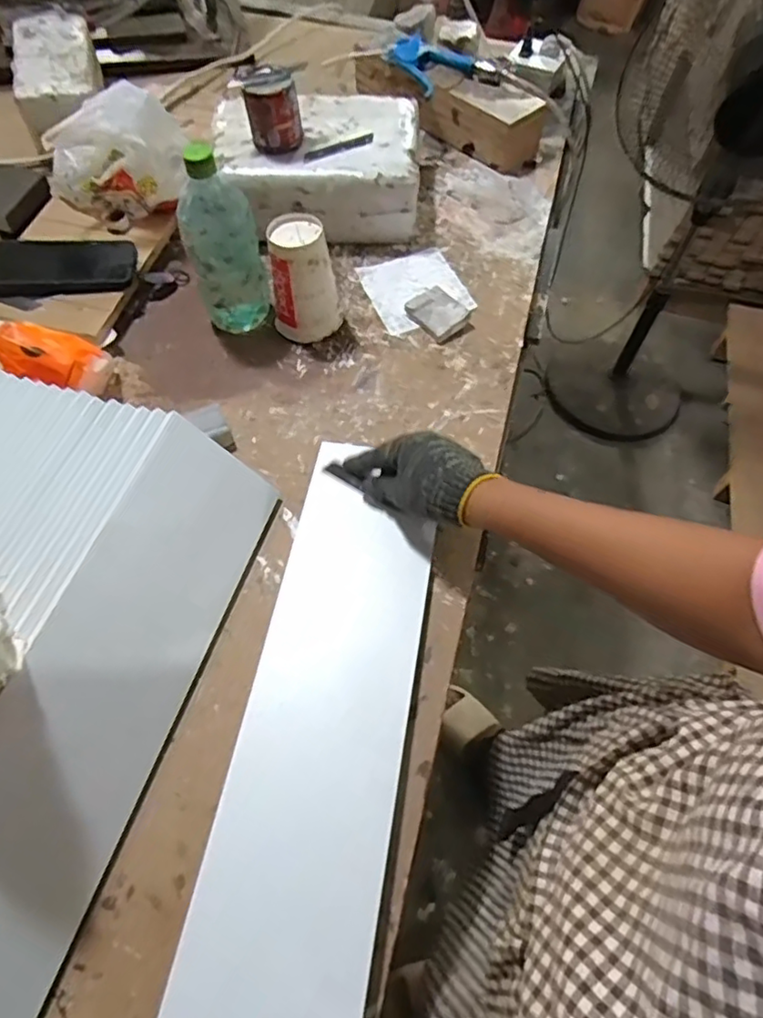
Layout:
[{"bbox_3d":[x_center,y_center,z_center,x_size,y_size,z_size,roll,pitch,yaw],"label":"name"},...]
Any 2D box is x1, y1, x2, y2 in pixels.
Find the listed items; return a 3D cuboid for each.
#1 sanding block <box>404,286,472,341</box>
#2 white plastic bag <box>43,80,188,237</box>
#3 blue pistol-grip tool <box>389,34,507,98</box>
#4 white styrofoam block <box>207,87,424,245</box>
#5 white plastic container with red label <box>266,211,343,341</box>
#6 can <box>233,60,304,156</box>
[{"bbox_3d":[0.071,-0.245,0.757,0.056,0.018,0.072,-39,70,-21],"label":"sanding block"},{"bbox_3d":[-0.348,-0.450,0.792,0.182,0.135,0.122,-14,63,-10],"label":"white plastic bag"},{"bbox_3d":[0.085,-0.656,0.910,0.183,0.025,0.095,36,66,16],"label":"blue pistol-grip tool"},{"bbox_3d":[-0.087,-0.468,0.836,0.262,0.089,0.191,2,61,-2],"label":"white styrofoam block"},{"bbox_3d":[-0.090,-0.271,0.721,0.077,0.113,0.086,-3,62,-5],"label":"white plastic container with red label"},{"bbox_3d":[-0.137,-0.496,0.761,0.064,0.079,0.058,-12,63,-9],"label":"can"}]

